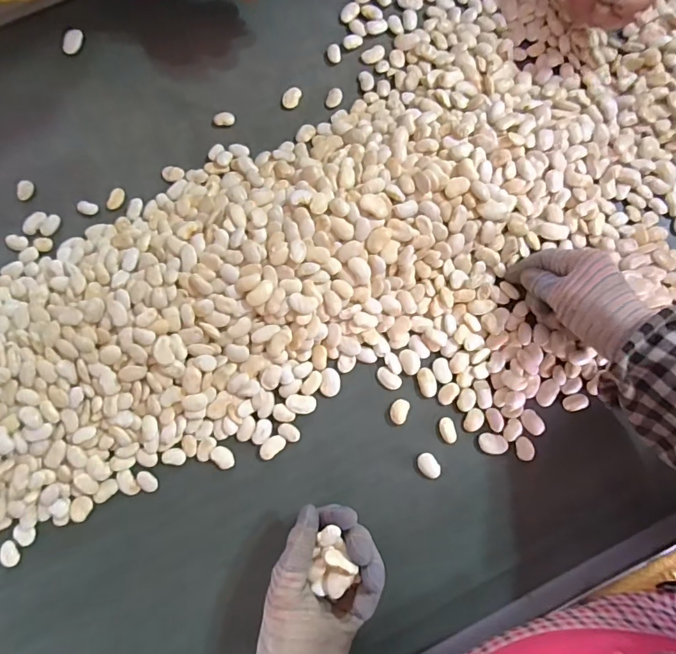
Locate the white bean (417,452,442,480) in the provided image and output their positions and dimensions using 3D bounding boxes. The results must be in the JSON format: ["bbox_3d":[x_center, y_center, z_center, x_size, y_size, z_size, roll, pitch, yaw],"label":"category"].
[{"bbox_3d":[0.087,0.132,0.415,0.018,0.004,0.025,-33,81,-5],"label":"white bean"}]

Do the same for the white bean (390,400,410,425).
[{"bbox_3d":[0.060,0.083,0.428,0.017,0.006,0.024,21,80,4],"label":"white bean"}]

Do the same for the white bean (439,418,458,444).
[{"bbox_3d":[0.107,0.100,0.421,0.015,0.004,0.025,-11,80,-2],"label":"white bean"}]

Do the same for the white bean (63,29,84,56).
[{"bbox_3d":[-0.304,-0.327,0.499,0.018,0.006,0.030,16,80,3],"label":"white bean"}]

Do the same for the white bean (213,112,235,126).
[{"bbox_3d":[-0.125,-0.229,0.479,0.022,0.005,0.016,-12,80,-2],"label":"white bean"}]

